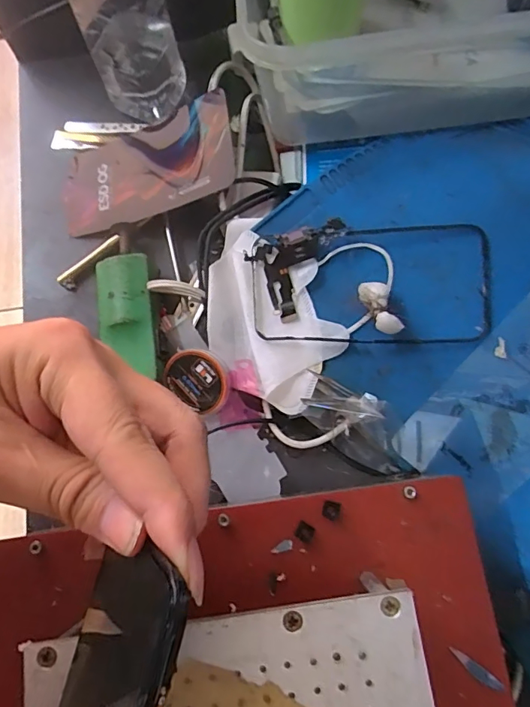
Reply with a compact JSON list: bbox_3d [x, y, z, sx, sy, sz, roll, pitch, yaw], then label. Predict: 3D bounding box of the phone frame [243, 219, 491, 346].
[{"bbox_3d":[0.065,-0.045,0.308,0.152,0.012,0.077,3,93,15],"label":"phone frame"}]

